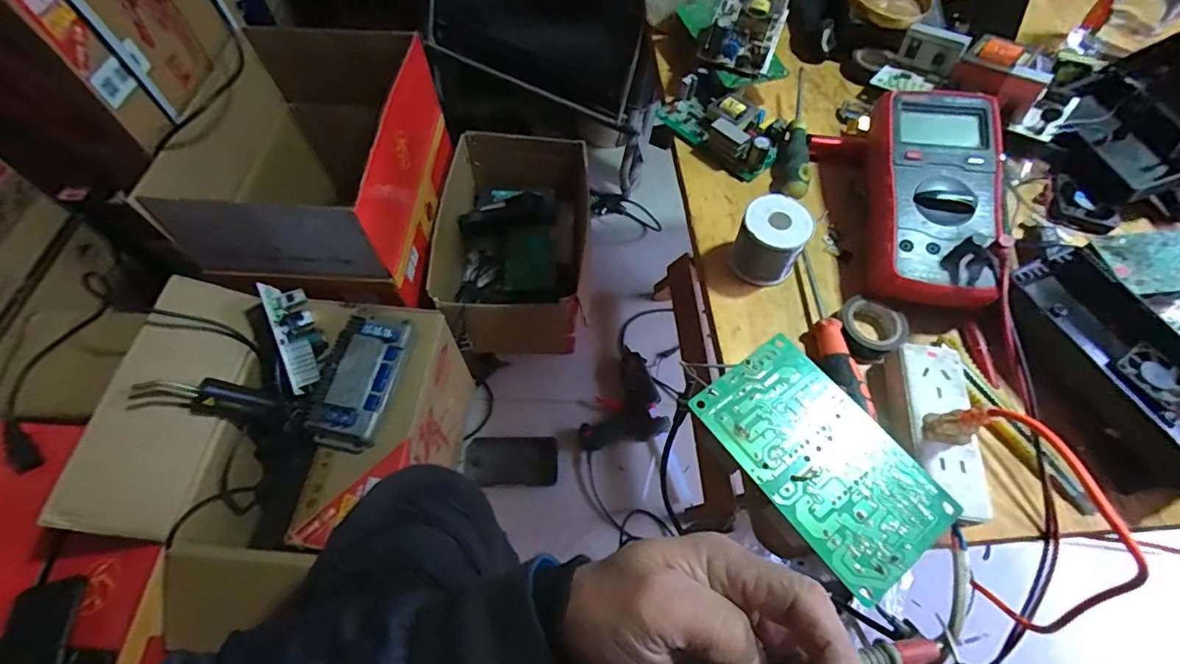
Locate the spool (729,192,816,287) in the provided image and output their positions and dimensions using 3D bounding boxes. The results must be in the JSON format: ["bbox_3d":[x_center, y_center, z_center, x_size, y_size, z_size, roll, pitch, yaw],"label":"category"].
[{"bbox_3d":[0.146,-0.074,0.416,0.051,0.051,0.050,26,65,12],"label":"spool"}]

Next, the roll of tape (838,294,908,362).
[{"bbox_3d":[0.213,-0.002,0.396,0.050,0.019,0.048,0,62,-1],"label":"roll of tape"}]

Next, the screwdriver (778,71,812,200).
[{"bbox_3d":[0.196,-0.190,0.489,0.025,0.022,0.151,8,62,3],"label":"screwdriver"}]

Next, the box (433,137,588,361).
[{"bbox_3d":[-0.140,-0.161,0.986,0.255,0.185,0.440,1,62,-1],"label":"box"}]

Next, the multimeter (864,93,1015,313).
[{"bbox_3d":[0.275,-0.108,0.414,0.090,0.055,0.184,10,62,4],"label":"multimeter"}]

